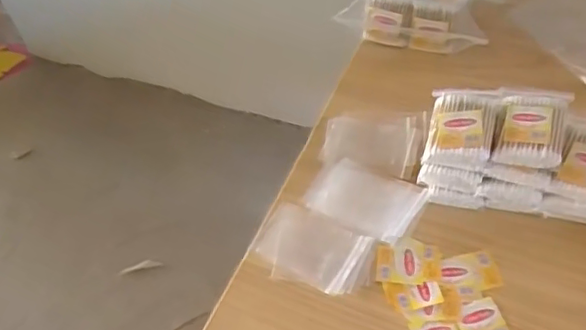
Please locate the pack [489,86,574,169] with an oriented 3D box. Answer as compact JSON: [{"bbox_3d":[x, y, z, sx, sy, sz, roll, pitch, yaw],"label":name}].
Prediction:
[{"bbox_3d":[0.220,-0.039,0.538,0.058,0.022,0.094,16,55,18],"label":"pack"}]

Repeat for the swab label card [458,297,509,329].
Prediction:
[{"bbox_3d":[0.165,0.138,0.509,0.038,0.005,0.041,-15,52,-6],"label":"swab label card"}]

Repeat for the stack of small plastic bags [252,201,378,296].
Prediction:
[{"bbox_3d":[0.020,0.082,0.565,0.115,0.008,0.076,20,56,21],"label":"stack of small plastic bags"}]

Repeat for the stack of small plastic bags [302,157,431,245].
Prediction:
[{"bbox_3d":[0.075,0.034,0.598,0.107,0.006,0.078,27,59,25],"label":"stack of small plastic bags"}]

